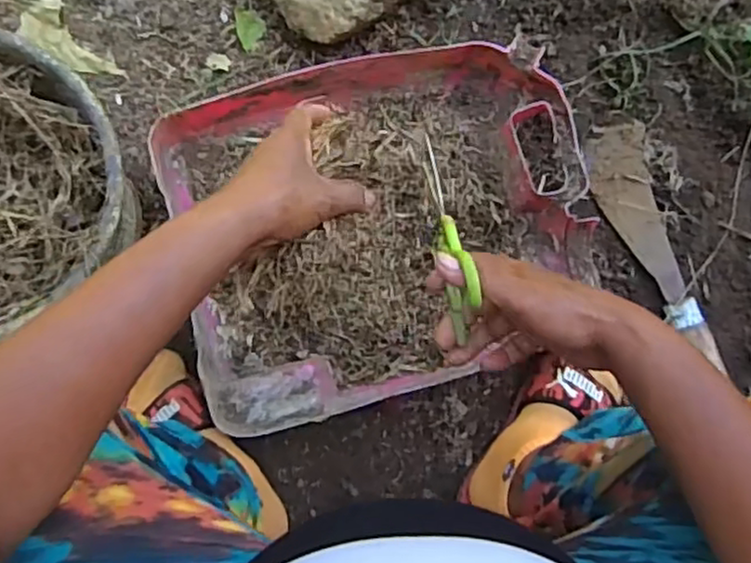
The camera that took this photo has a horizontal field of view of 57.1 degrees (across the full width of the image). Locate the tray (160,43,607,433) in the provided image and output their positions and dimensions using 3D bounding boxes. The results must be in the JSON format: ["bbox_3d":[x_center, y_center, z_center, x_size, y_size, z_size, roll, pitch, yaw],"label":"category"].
[{"bbox_3d":[0.006,-0.060,0.748,0.433,0.096,0.341,-18,81,-4],"label":"tray"}]

